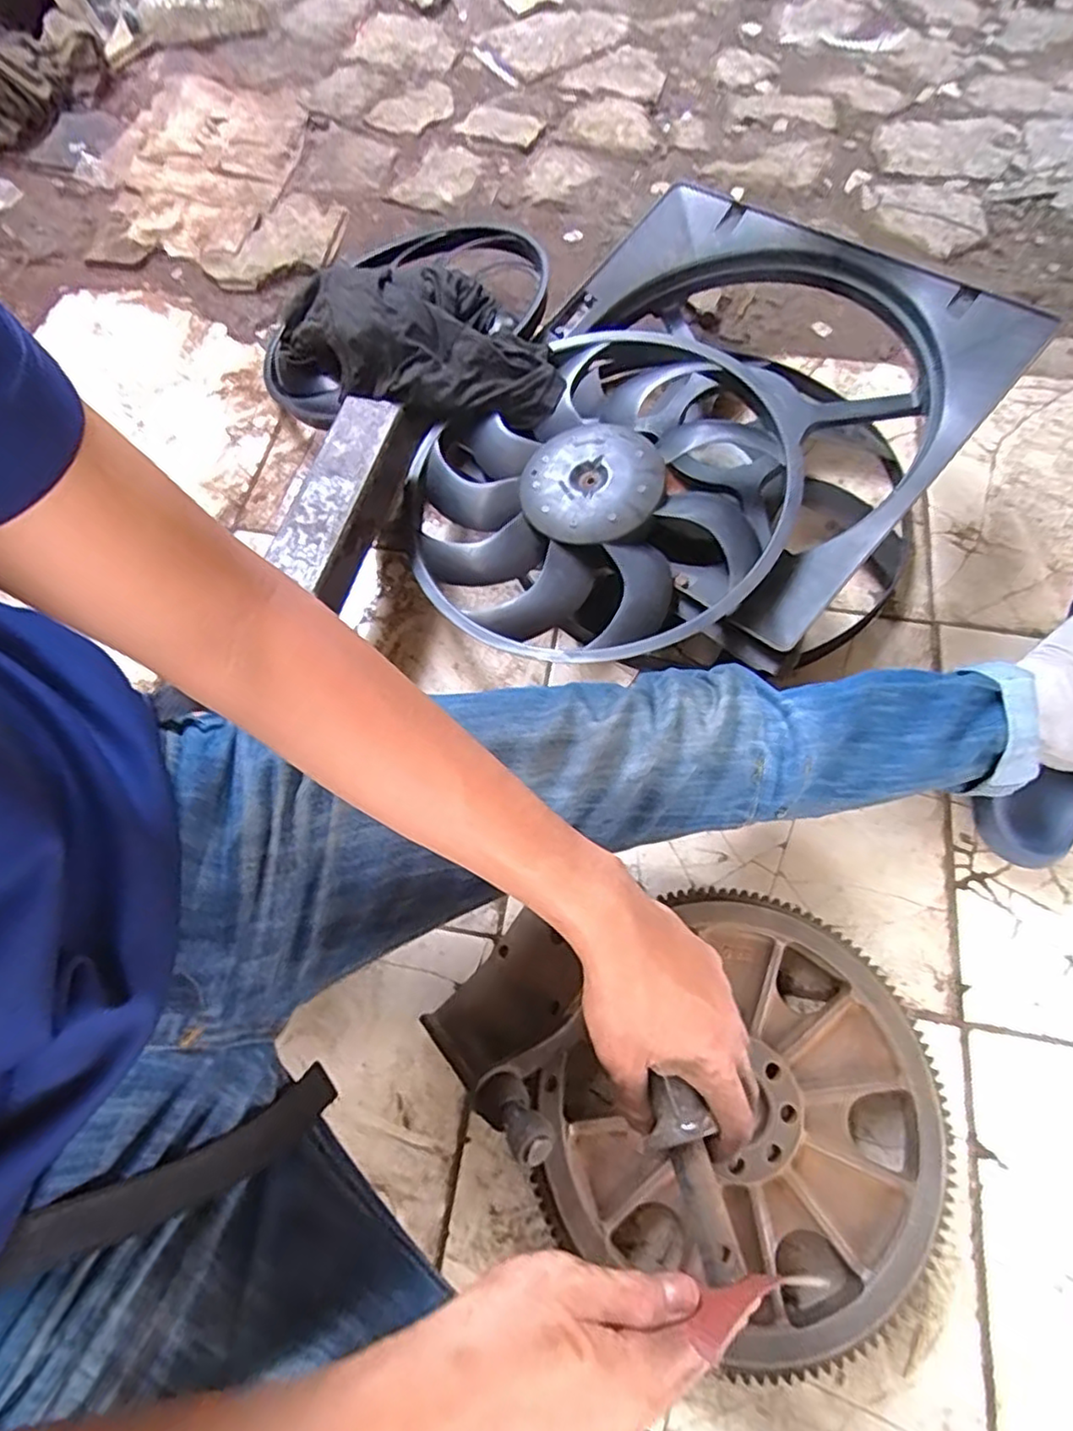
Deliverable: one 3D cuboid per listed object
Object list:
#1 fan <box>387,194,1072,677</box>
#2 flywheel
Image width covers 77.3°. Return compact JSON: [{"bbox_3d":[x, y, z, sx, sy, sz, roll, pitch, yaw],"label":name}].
[{"bbox_3d":[0.138,-0.277,0.720,0.471,0.206,0.563,40,73,18],"label":"fan"},{"bbox_3d":[0.171,0.310,0.536,0.277,0.058,0.302,33,71,16],"label":"flywheel"}]

